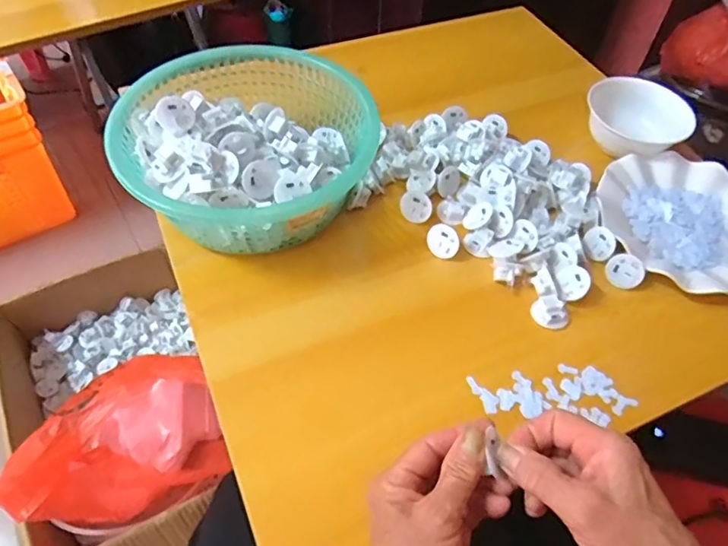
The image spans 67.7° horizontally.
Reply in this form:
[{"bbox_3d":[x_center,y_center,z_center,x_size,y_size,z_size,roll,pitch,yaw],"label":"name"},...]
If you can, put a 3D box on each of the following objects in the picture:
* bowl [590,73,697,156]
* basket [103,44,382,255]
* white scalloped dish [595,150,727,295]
[{"bbox_3d":[0.308,-0.171,0.622,0.110,0.051,0.110,1,54,-2],"label":"bowl"},{"bbox_3d":[-0.115,-0.124,0.520,0.216,0.080,0.229,37,60,22],"label":"basket"},{"bbox_3d":[0.328,-0.051,0.550,0.178,0.023,0.173,1,54,-2],"label":"white scalloped dish"}]

